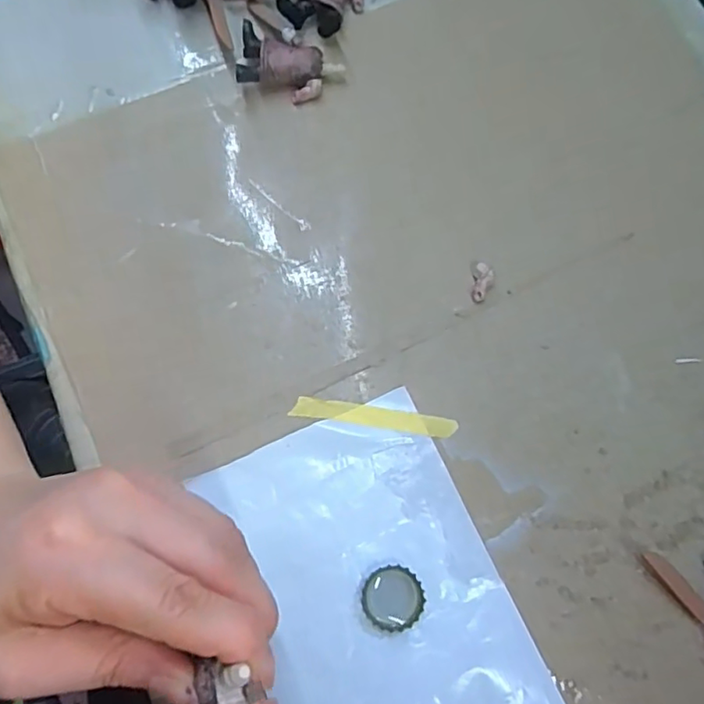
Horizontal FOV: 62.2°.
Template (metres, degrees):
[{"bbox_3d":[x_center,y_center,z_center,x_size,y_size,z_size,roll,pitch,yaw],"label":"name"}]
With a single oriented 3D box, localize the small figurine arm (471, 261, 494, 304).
[{"bbox_3d":[0.069,-0.037,0.310,0.010,0.006,0.021,10,90,2],"label":"small figurine arm"}]

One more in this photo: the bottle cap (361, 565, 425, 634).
[{"bbox_3d":[0.019,0.115,0.273,0.028,0.007,0.028,0,77,-1],"label":"bottle cap"}]

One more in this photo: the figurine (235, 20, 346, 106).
[{"bbox_3d":[-0.035,-0.163,0.334,0.057,0.019,0.034,8,77,1],"label":"figurine"}]

